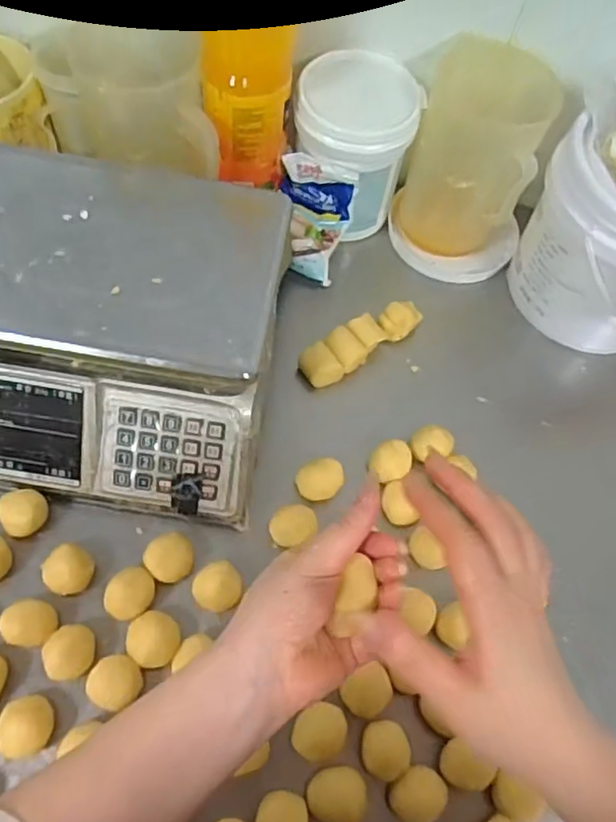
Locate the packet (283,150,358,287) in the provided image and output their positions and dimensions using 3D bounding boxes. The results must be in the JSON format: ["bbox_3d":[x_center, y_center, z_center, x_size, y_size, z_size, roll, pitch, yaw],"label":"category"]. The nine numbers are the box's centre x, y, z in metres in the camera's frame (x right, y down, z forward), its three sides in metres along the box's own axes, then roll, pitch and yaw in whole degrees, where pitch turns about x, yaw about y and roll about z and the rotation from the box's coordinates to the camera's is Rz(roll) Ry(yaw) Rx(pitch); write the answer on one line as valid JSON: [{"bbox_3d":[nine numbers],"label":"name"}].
[{"bbox_3d":[0.009,-0.218,0.716,0.083,0.102,0.096,4,65,-2],"label":"packet"}]

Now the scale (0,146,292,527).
[{"bbox_3d":[-0.193,-0.088,0.606,0.325,0.101,0.325,9,65,1],"label":"scale"}]

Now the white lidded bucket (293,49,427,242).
[{"bbox_3d":[0.048,-0.299,0.724,0.120,0.159,0.122,3,63,-5],"label":"white lidded bucket"}]

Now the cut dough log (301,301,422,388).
[{"bbox_3d":[0.061,-0.076,0.695,0.156,0.034,0.048,-34,72,-21],"label":"cut dough log"}]

